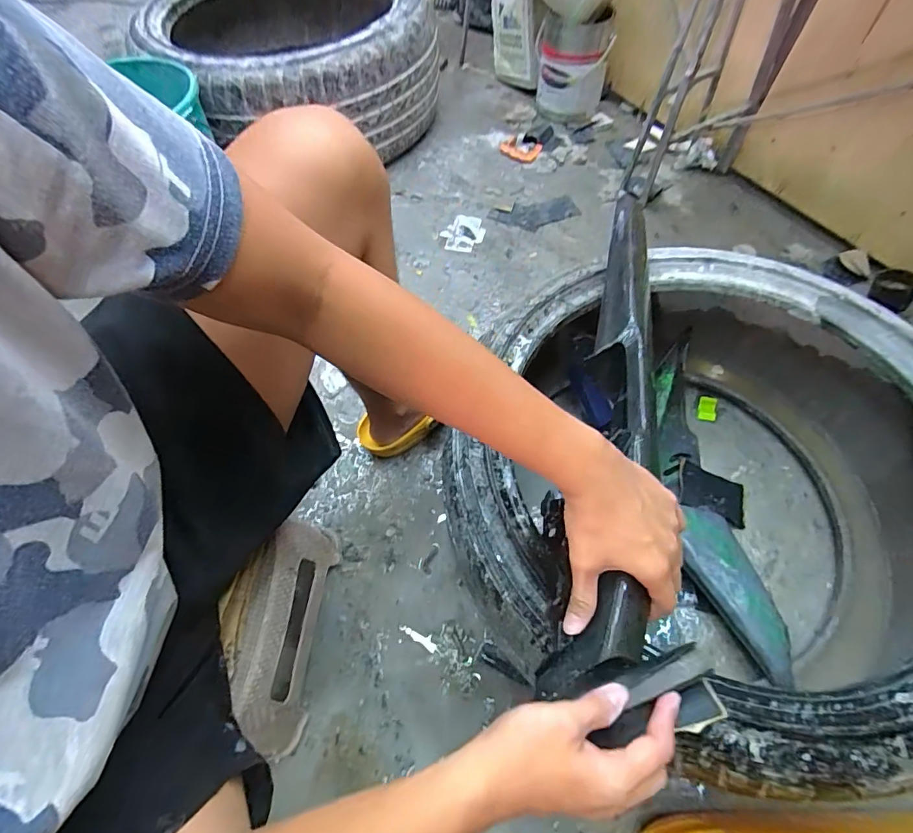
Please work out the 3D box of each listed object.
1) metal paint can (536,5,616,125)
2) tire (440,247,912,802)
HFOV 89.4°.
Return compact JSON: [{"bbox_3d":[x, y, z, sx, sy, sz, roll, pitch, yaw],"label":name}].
[{"bbox_3d":[0.282,-0.881,1.140,0.173,0.207,0.208,8,61,7],"label":"metal paint can"},{"bbox_3d":[0.298,0.077,0.573,0.601,0.232,0.526,-29,63,-14],"label":"tire"}]

